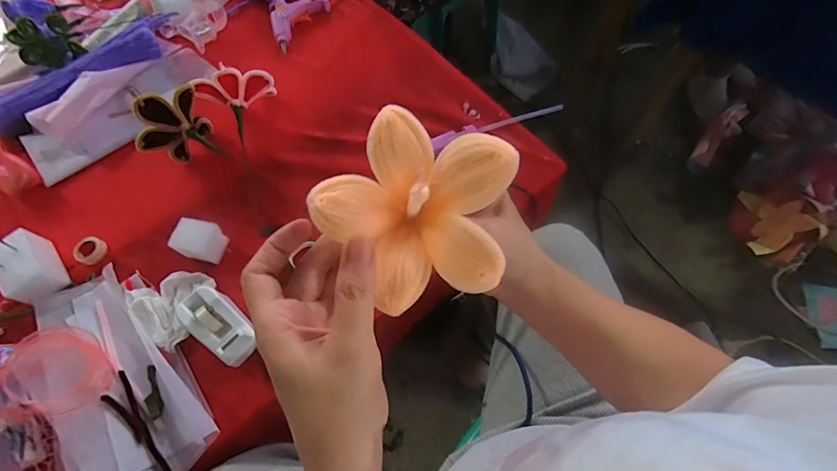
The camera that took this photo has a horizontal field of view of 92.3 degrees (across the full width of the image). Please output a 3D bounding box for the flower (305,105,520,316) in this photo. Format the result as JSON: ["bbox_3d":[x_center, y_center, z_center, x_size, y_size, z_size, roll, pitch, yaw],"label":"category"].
[{"bbox_3d":[0.000,-0.013,0.236,0.115,0.046,0.115,0,92,-1],"label":"flower"}]

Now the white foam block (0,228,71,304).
[{"bbox_3d":[-0.516,0.040,0.532,0.055,0.052,0.089,-42,72,-15],"label":"white foam block"}]

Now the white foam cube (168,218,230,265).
[{"bbox_3d":[-0.301,0.009,0.558,0.052,0.048,0.050,12,67,7],"label":"white foam cube"}]

